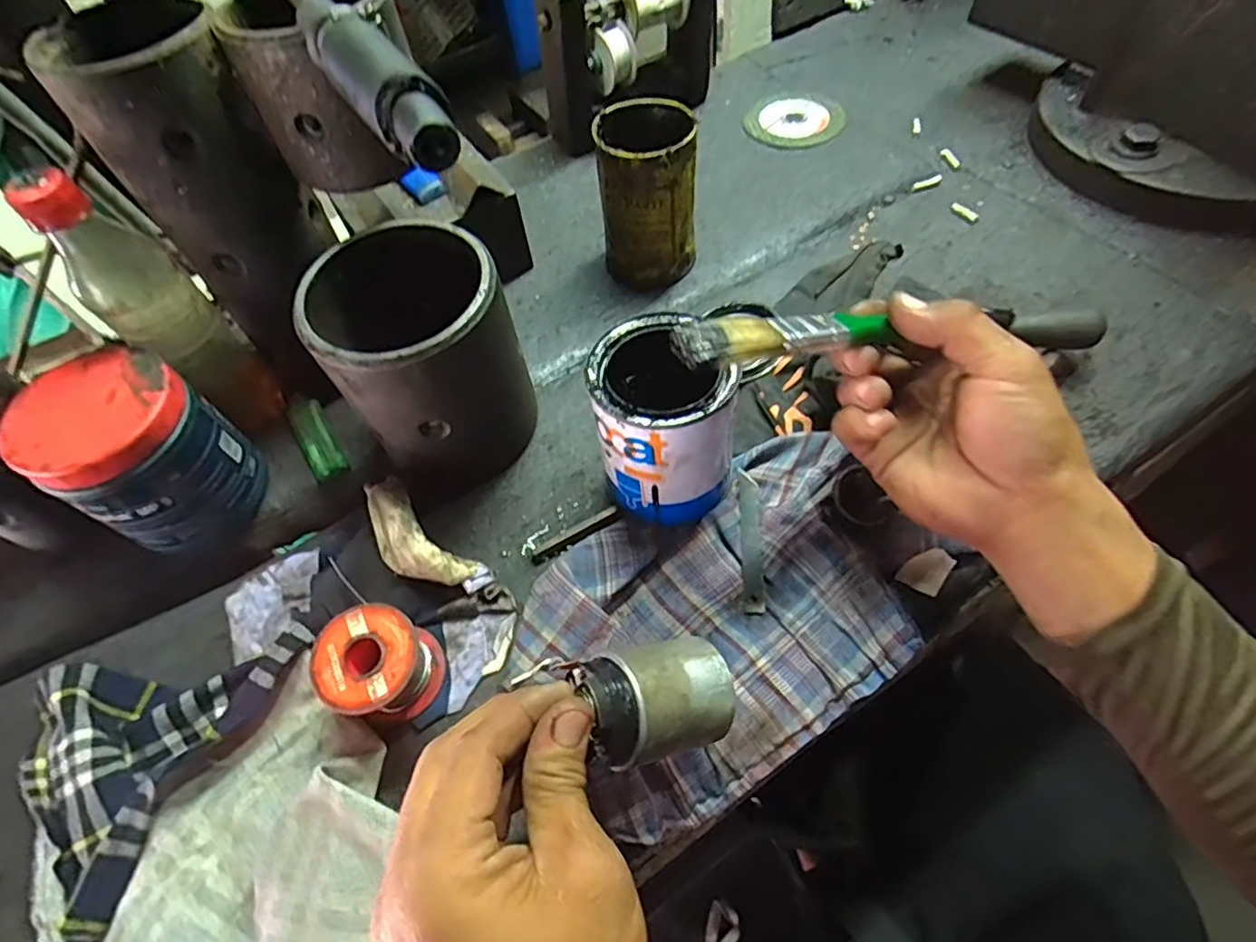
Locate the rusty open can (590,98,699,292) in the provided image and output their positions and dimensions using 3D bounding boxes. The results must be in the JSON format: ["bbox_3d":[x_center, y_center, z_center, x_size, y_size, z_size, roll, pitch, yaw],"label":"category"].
[{"bbox_3d":[0.015,-0.210,0.476,0.069,0.113,0.076,-5,58,1],"label":"rusty open can"}]

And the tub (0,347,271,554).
[{"bbox_3d":[-0.294,-0.009,0.381,0.083,0.101,0.086,-2,58,3],"label":"tub"}]

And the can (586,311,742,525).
[{"bbox_3d":[0.023,-0.031,0.366,0.079,0.109,0.085,-2,58,3],"label":"can"}]

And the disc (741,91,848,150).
[{"bbox_3d":[0.169,-0.357,0.619,0.096,0.004,0.105,-2,58,3],"label":"disc"}]

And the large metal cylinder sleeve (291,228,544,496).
[{"bbox_3d":[-0.124,-0.068,0.390,0.110,0.134,0.109,-2,58,3],"label":"large metal cylinder sleeve"}]

